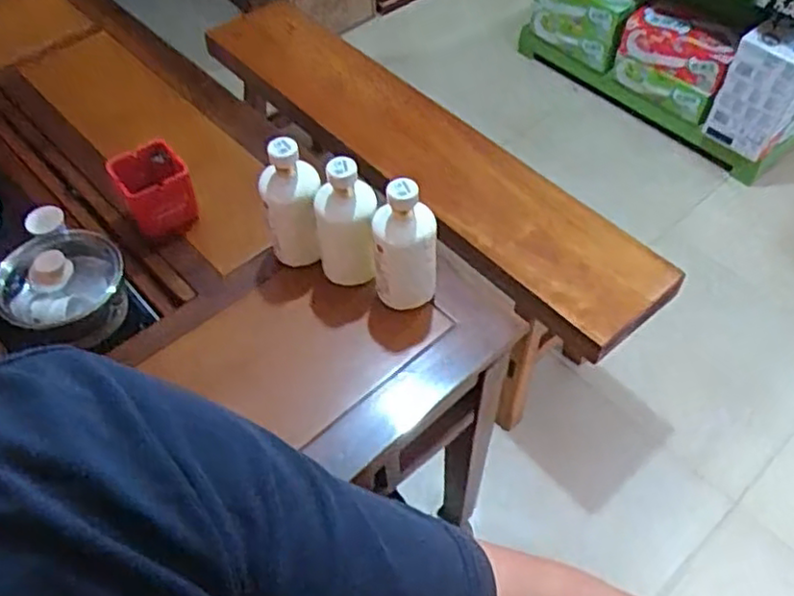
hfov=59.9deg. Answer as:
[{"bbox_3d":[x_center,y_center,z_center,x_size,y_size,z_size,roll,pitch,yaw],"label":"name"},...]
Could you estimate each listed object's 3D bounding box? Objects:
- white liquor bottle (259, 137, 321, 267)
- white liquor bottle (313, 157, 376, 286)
[{"bbox_3d":[-0.141,-0.126,0.929,0.077,0.191,0.069,-11,54,-8],"label":"white liquor bottle"},{"bbox_3d":[-0.066,-0.091,0.907,0.076,0.192,0.059,-7,53,-5],"label":"white liquor bottle"}]

